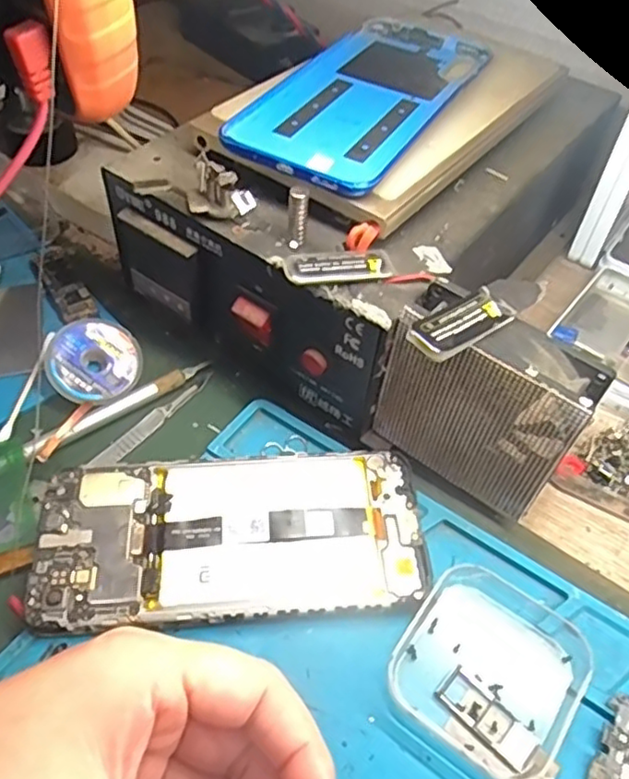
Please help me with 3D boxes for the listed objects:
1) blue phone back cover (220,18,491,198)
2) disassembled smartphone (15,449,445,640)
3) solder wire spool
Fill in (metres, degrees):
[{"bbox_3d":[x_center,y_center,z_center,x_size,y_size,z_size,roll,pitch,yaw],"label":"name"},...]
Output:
[{"bbox_3d":[0.027,-0.147,0.325,0.076,0.006,0.166,25,53,15],"label":"blue phone back cover"},{"bbox_3d":[-0.034,0.062,0.278,0.161,0.013,0.072,-4,50,-7],"label":"disassembled smartphone"},{"bbox_3d":[-0.112,-0.014,0.330,0.045,0.012,0.045,2,78,-7],"label":"solder wire spool"}]

